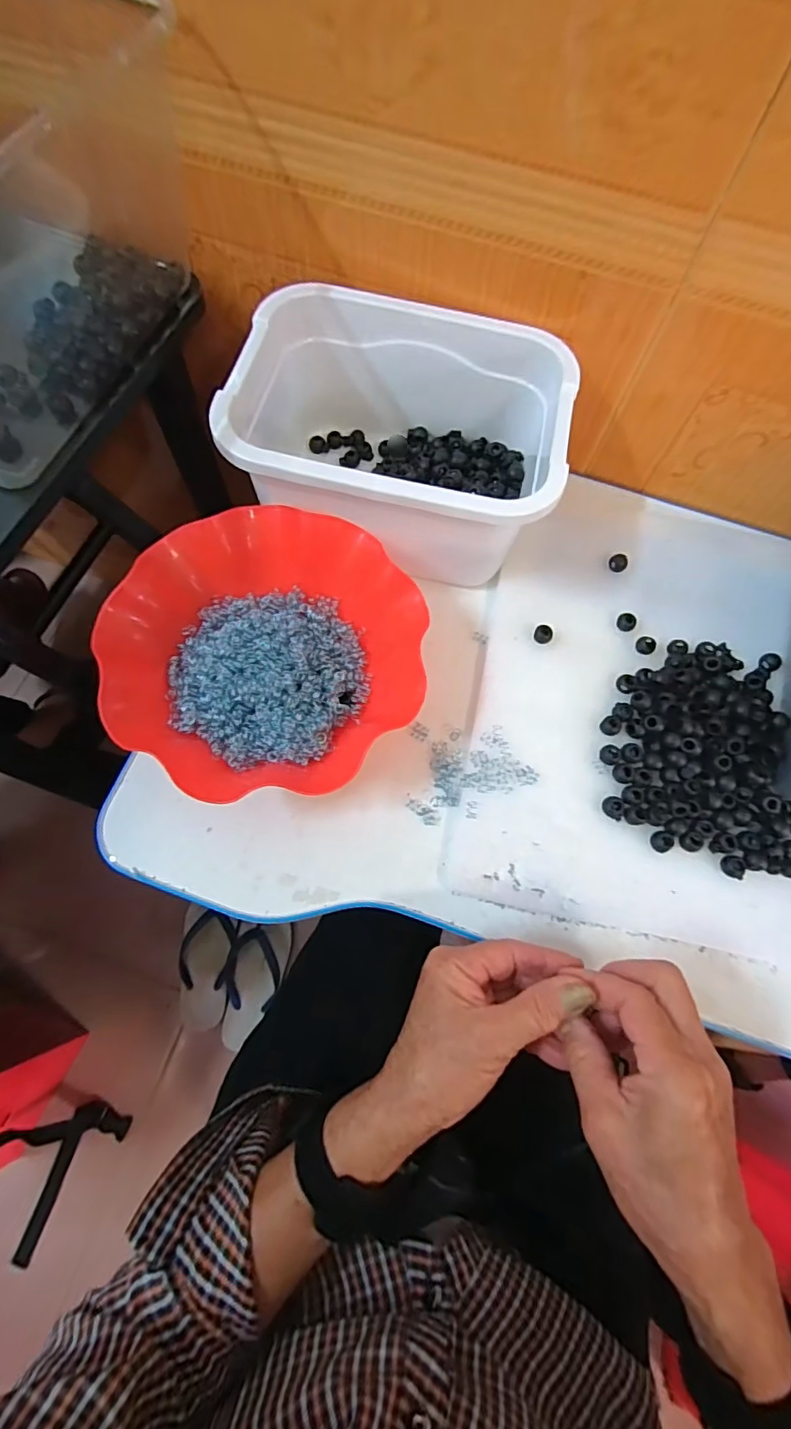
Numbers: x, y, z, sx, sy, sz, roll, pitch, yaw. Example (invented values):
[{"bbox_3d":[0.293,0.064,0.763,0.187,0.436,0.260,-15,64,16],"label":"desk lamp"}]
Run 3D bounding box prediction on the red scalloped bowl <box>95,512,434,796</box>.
[{"bbox_3d":[-0.093,-0.047,0.396,0.220,0.059,0.209,1,70,-3],"label":"red scalloped bowl"}]

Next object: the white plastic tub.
[{"bbox_3d":[0.003,-0.223,0.430,0.252,0.101,0.186,9,70,0],"label":"white plastic tub"}]

